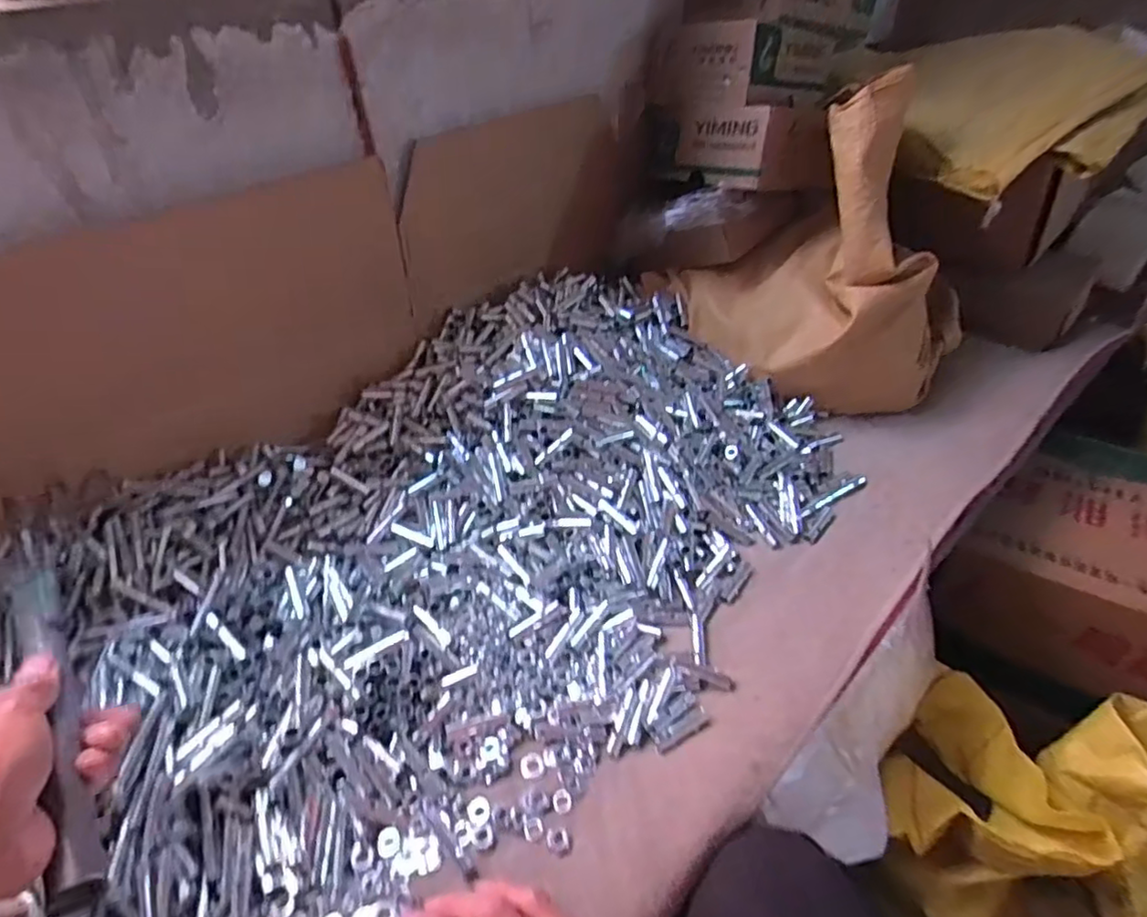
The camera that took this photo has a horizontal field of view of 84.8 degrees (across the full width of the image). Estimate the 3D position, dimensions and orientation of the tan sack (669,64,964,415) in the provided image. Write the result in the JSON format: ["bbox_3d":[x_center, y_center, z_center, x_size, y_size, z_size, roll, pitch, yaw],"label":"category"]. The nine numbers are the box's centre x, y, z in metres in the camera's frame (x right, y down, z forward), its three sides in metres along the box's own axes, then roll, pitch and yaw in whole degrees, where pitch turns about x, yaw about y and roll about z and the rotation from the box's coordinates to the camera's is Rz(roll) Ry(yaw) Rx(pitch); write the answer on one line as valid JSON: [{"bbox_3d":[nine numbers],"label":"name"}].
[{"bbox_3d":[0.272,-0.221,0.674,0.282,0.281,0.229,25,49,27],"label":"tan sack"}]

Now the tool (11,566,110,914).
[{"bbox_3d":[-0.271,0.131,0.328,0.022,0.015,0.205,-28,52,-24],"label":"tool"}]

